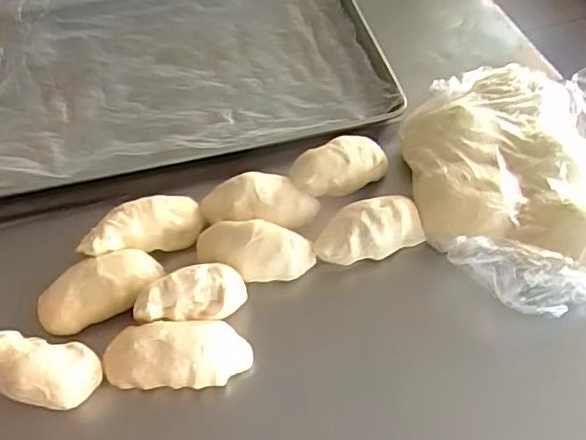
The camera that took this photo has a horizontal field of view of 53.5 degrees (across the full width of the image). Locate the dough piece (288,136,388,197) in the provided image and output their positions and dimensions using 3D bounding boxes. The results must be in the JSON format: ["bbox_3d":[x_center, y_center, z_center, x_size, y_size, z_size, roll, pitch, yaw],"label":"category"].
[{"bbox_3d":[0.053,-0.061,0.672,0.118,0.051,0.061,-23,57,-13],"label":"dough piece"}]

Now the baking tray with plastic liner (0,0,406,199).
[{"bbox_3d":[-0.190,-0.225,0.812,0.580,0.040,0.395,-13,56,-7],"label":"baking tray with plastic liner"}]

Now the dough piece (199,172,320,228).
[{"bbox_3d":[-0.037,-0.017,0.651,0.131,0.051,0.069,-6,55,-2],"label":"dough piece"}]

